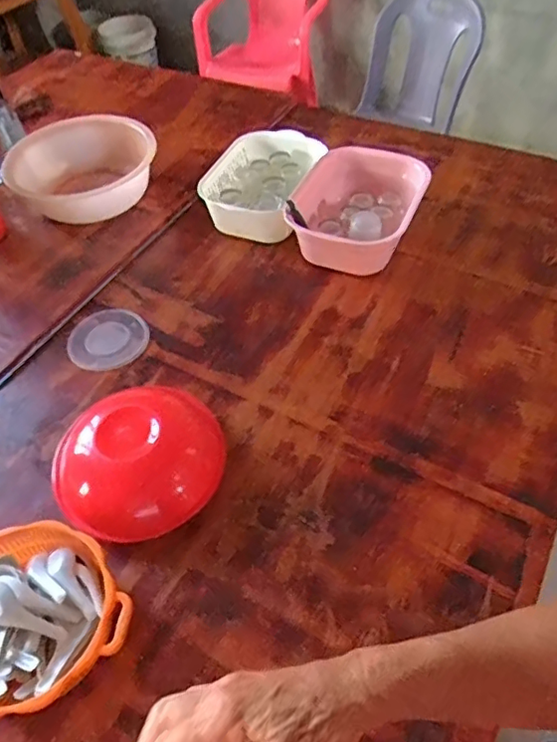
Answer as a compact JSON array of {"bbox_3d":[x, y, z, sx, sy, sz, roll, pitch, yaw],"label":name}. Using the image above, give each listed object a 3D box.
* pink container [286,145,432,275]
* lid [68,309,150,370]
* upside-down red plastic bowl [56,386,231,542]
[{"bbox_3d":[0.134,-0.307,1.116,0.244,0.123,0.254,20,56,18],"label":"pink container"},{"bbox_3d":[-0.311,-0.060,1.045,0.141,0.005,0.133,-2,52,2],"label":"lid"},{"bbox_3d":[-0.208,0.124,0.833,0.252,0.091,0.227,-4,52,1],"label":"upside-down red plastic bowl"}]

